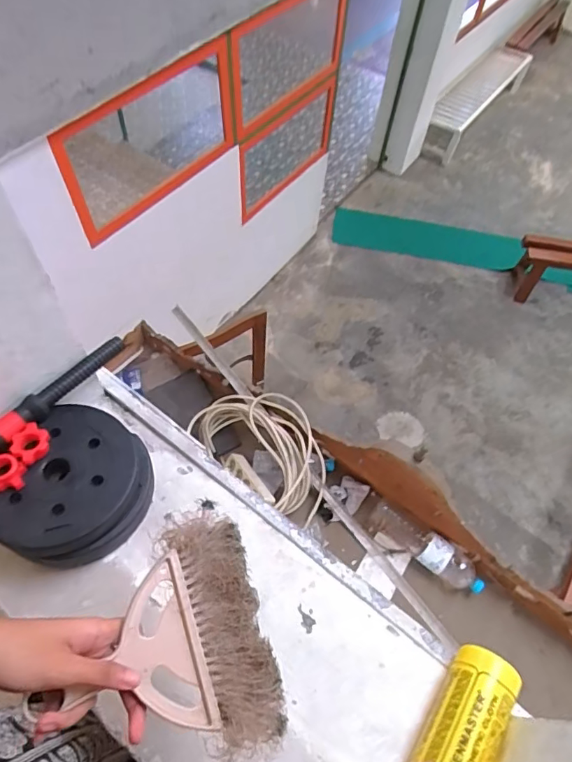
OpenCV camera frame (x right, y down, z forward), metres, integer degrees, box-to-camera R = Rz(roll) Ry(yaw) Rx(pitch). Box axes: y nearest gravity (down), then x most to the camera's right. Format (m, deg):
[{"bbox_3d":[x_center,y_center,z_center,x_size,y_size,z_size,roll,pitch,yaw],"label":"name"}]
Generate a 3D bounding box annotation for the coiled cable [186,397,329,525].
[{"bbox_3d":[-0.037,0.173,1.391,0.419,0.132,0.218,37,63,17],"label":"coiled cable"}]

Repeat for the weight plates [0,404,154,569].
[{"bbox_3d":[-0.263,0.133,0.607,0.167,0.063,0.186,32,61,15],"label":"weight plates"}]

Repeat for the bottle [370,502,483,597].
[{"bbox_3d":[0.361,0.435,1.272,0.322,0.074,0.092,33,62,15],"label":"bottle"}]

